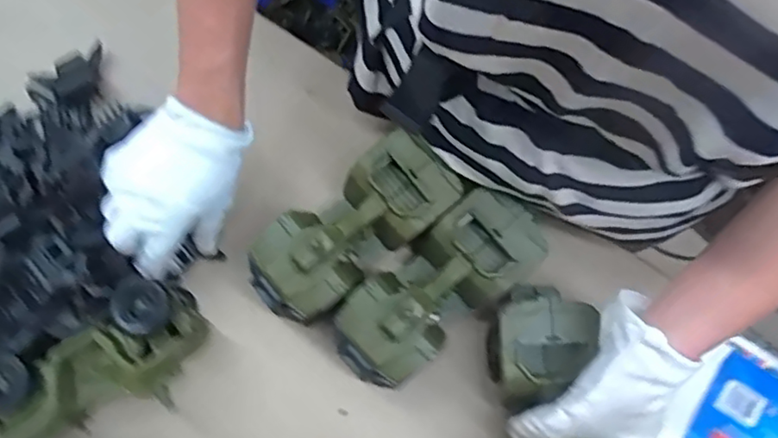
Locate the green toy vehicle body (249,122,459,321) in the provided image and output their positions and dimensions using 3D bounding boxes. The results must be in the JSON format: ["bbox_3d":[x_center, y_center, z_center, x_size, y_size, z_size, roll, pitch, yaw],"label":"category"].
[{"bbox_3d":[-0.030,0.010,0.507,0.176,0.078,0.078,-40,82,-8],"label":"green toy vehicle body"}]

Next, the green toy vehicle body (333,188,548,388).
[{"bbox_3d":[0.038,0.056,0.499,0.181,0.076,0.077,-40,83,-8],"label":"green toy vehicle body"}]

